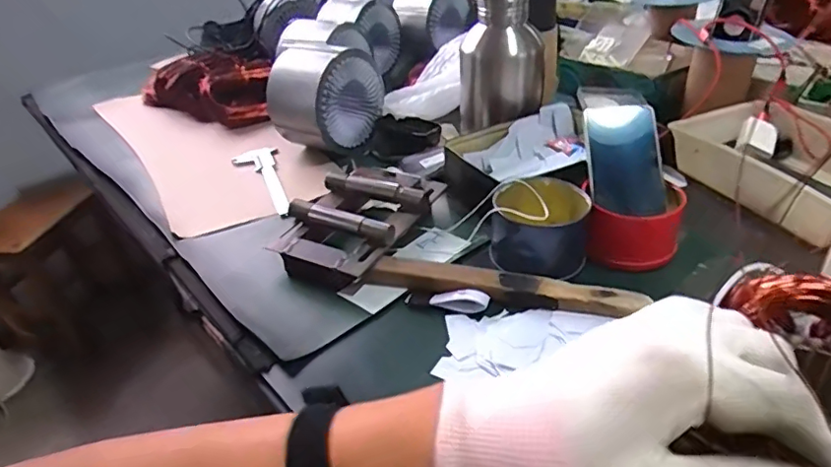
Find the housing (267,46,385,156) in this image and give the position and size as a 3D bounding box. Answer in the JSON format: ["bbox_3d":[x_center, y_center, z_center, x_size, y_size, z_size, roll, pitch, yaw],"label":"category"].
[{"bbox_3d":[-0.139,-0.212,0.854,0.162,0.140,0.136,-33,42,-31],"label":"housing"}]

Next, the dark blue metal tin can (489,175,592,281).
[{"bbox_3d":[0.128,-0.006,0.573,0.100,0.068,0.109,1,36,13],"label":"dark blue metal tin can"}]

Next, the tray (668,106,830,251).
[{"bbox_3d":[0.460,-0.086,0.669,0.173,0.061,0.249,-19,36,-16],"label":"tray"}]

